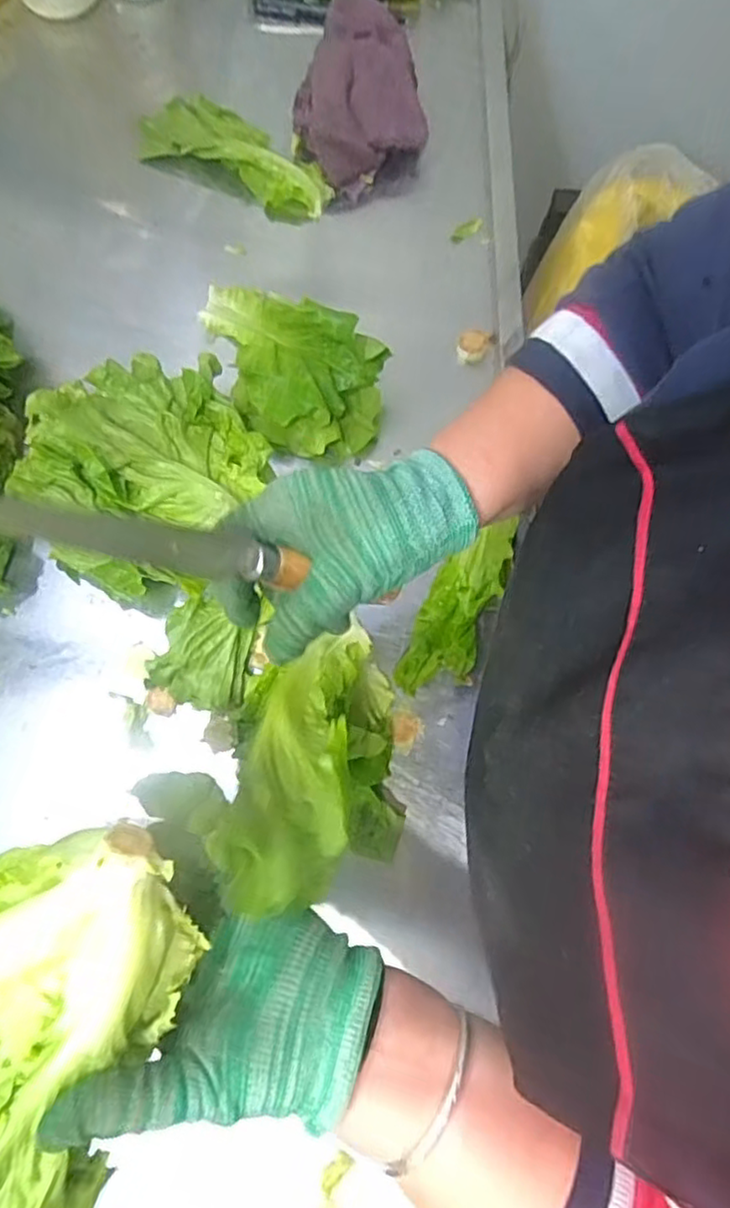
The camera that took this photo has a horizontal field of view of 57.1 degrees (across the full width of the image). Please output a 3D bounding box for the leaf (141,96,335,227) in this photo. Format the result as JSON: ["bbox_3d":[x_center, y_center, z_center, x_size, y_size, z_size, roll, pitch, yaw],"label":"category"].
[{"bbox_3d":[-0.106,-0.384,0.576,0.169,0.034,0.064,26,77,5],"label":"leaf"}]

